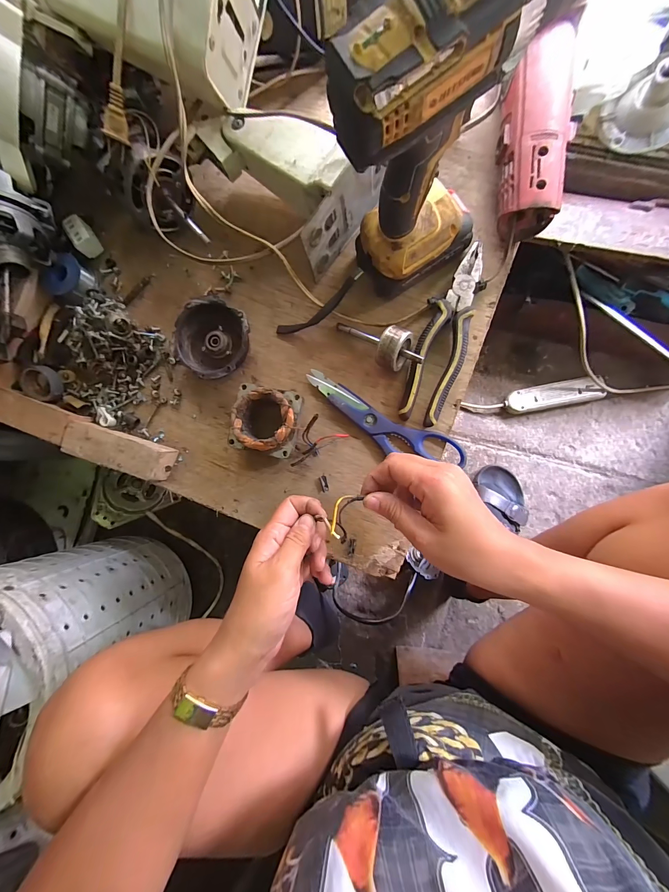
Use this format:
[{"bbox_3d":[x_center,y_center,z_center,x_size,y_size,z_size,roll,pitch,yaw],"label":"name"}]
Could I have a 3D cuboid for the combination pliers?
[{"bbox_3d":[0.119,-0.118,0.339,0.050,0.016,0.190,17,89,8],"label":"combination pliers"}]

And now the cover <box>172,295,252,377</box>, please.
[{"bbox_3d":[-0.144,-0.125,0.377,0.088,0.028,0.085,32,91,8],"label":"cover"}]

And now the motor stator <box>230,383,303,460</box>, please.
[{"bbox_3d":[-0.075,-0.027,0.357,0.072,0.042,0.073,9,88,8],"label":"motor stator"}]

